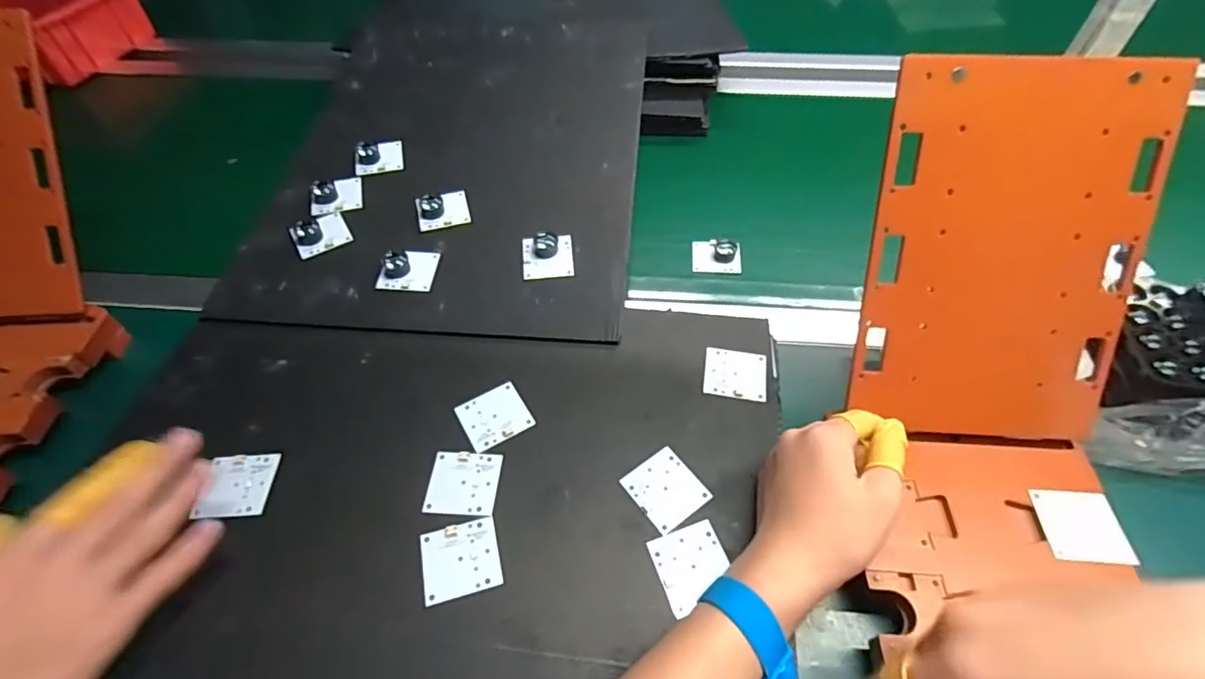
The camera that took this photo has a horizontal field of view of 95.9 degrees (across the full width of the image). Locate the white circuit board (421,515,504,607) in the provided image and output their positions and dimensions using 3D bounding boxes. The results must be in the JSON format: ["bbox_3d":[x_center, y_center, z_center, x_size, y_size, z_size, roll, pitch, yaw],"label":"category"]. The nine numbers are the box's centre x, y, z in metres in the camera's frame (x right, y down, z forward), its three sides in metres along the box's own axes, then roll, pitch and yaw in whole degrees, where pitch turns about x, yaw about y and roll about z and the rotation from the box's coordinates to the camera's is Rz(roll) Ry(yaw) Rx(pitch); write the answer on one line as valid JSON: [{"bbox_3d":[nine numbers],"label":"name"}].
[{"bbox_3d":[-0.089,0.138,0.342,0.046,0.004,0.044,-13,53,-10],"label":"white circuit board"}]

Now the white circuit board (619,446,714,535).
[{"bbox_3d":[0.043,0.100,0.368,0.043,0.004,0.047,-30,57,-22],"label":"white circuit board"}]

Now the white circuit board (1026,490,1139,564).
[{"bbox_3d":[0.302,0.118,0.342,0.045,0.006,0.046,4,51,3],"label":"white circuit board"}]

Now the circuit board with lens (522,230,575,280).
[{"bbox_3d":[-0.050,-0.080,0.495,0.046,0.023,0.047,-4,52,-3],"label":"circuit board with lens"}]

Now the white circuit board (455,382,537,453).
[{"bbox_3d":[-0.081,0.057,0.408,0.047,0.004,0.045,-26,56,-19],"label":"white circuit board"}]

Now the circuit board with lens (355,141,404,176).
[{"bbox_3d":[-0.234,-0.191,0.568,0.051,0.022,0.036,-18,54,-14],"label":"circuit board with lens"}]

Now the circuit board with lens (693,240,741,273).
[{"bbox_3d":[0.116,-0.088,0.547,0.048,0.019,0.039,3,51,3],"label":"circuit board with lens"}]

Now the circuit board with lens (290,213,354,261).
[{"bbox_3d":[-0.264,-0.099,0.510,0.048,0.009,0.036,-27,83,-28],"label":"circuit board with lens"}]

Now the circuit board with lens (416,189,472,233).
[{"bbox_3d":[-0.155,-0.130,0.526,0.049,0.017,0.042,-15,53,-11],"label":"circuit board with lens"}]

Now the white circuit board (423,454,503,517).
[{"bbox_3d":[-0.095,0.097,0.371,0.047,0.004,0.044,2,51,2],"label":"white circuit board"}]

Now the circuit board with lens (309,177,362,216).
[{"bbox_3d":[-0.263,-0.144,0.533,0.051,0.021,0.042,-20,54,-15],"label":"circuit board with lens"}]

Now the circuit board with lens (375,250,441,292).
[{"bbox_3d":[-0.174,-0.065,0.485,0.046,0.025,0.043,1,51,1],"label":"circuit board with lens"}]

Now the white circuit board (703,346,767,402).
[{"bbox_3d":[0.105,0.026,0.429,0.048,0.004,0.047,9,52,7],"label":"white circuit board"}]

